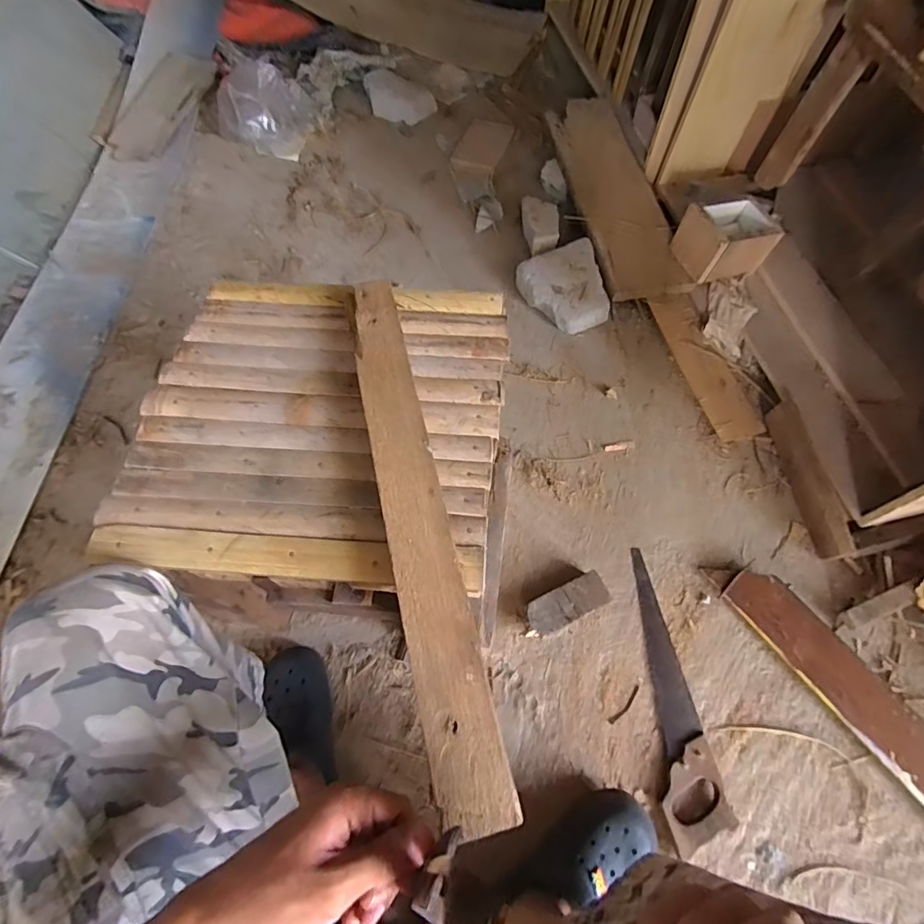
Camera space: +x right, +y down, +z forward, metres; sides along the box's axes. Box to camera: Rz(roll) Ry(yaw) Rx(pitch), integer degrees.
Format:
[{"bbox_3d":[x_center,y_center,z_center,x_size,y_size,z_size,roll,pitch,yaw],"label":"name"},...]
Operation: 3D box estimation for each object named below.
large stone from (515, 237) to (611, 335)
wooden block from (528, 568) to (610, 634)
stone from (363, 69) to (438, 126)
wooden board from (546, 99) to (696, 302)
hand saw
[{"bbox_3d":[0.243,-0.386,1.110,0.176,0.070,0.206,-24,65,-11],"label":"large stone"},{"bbox_3d":[0.171,0.234,0.805,0.138,0.038,0.056,-25,65,-12],"label":"wooden block"},{"bbox_3d":[-0.205,-1.112,1.498,0.258,0.047,0.151,32,68,16],"label":"stone"},{"bbox_3d":[0.362,-0.674,1.205,0.183,0.026,0.668,-9,68,-3],"label":"wooden board"},{"bbox_3d":[0.323,0.339,0.759,0.079,0.031,0.422,0,63,1],"label":"hand saw"}]

